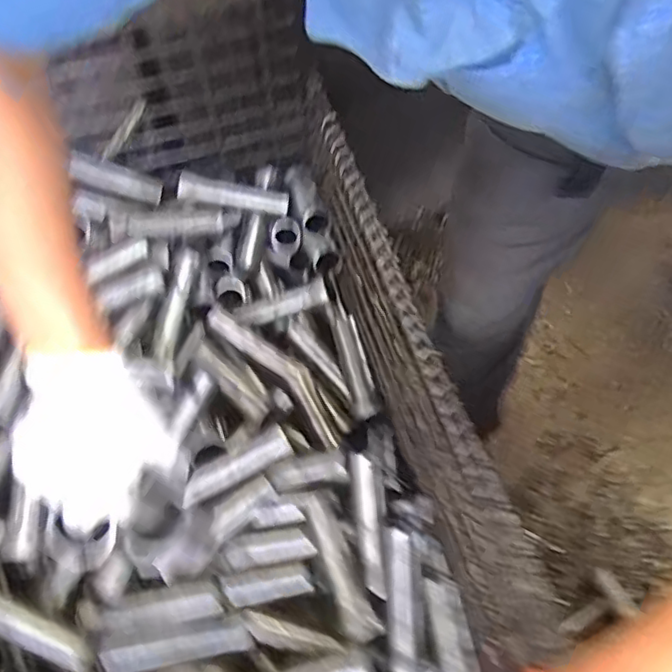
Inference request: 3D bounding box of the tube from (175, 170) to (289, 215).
[{"bbox_3d":[-0.184,-0.250,1.139,0.195,0.036,0.039,7,56,-21],"label":"tube"}]

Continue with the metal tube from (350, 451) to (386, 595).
[{"bbox_3d":[0.047,0.271,0.919,0.031,0.022,0.203,-7,88,-2],"label":"metal tube"}]

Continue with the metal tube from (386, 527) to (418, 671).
[{"bbox_3d":[0.090,0.363,0.876,0.037,0.040,0.188,-2,80,1],"label":"metal tube"}]

